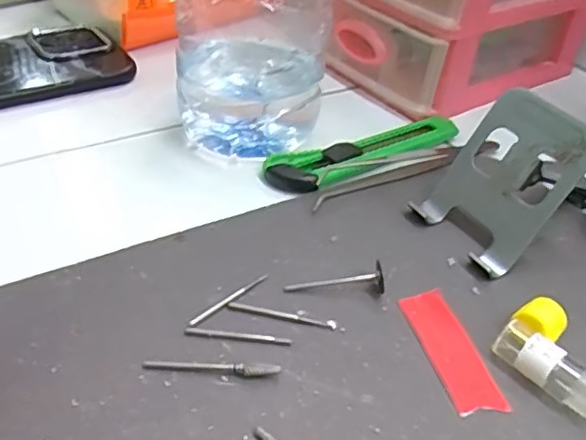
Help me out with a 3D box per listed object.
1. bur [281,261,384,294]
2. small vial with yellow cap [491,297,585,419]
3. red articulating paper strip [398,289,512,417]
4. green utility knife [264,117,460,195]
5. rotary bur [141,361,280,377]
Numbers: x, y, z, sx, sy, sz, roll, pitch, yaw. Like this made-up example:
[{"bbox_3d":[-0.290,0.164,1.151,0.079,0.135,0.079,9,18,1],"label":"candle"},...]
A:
[{"bbox_3d":[0.019,0.027,0.272,0.044,0.009,0.010,-5,38,-14],"label":"bur"},{"bbox_3d":[0.105,0.054,0.244,0.030,0.020,0.044,-23,47,-33],"label":"small vial with yellow cap"},{"bbox_3d":[0.065,0.053,0.254,0.023,0.004,0.060,-7,39,-16],"label":"red articulating paper strip"},{"bbox_3d":[0.043,-0.041,0.363,0.127,0.010,0.030,-19,45,-30],"label":"green utility knife"},{"bbox_3d":[-0.031,0.056,0.234,0.051,0.004,0.005,2,37,-4],"label":"rotary bur"}]

